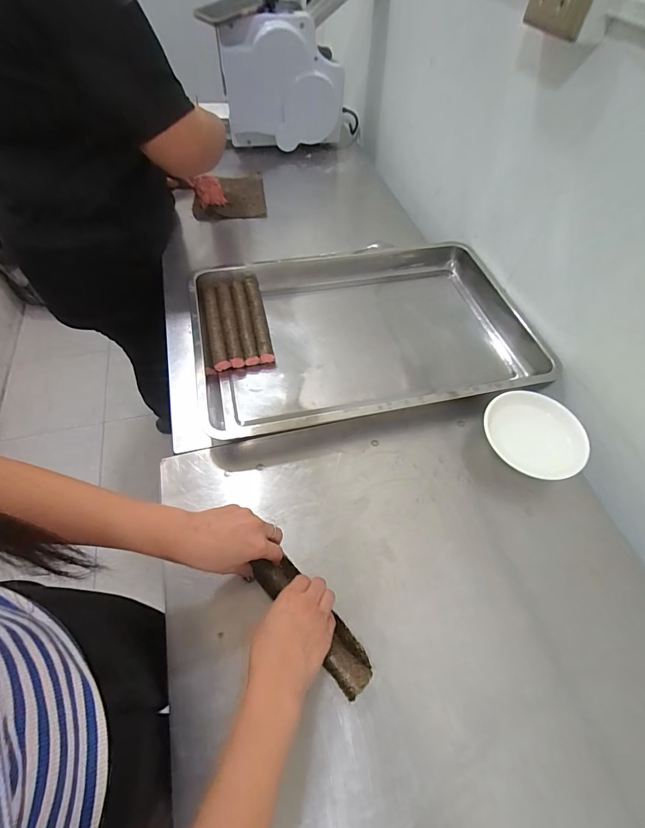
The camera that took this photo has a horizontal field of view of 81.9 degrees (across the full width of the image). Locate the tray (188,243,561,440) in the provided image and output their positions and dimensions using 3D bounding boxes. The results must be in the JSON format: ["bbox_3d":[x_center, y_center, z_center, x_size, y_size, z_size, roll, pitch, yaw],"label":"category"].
[{"bbox_3d":[0.083,-0.155,0.679,0.589,0.056,0.386,-10,58,-11],"label":"tray"}]

